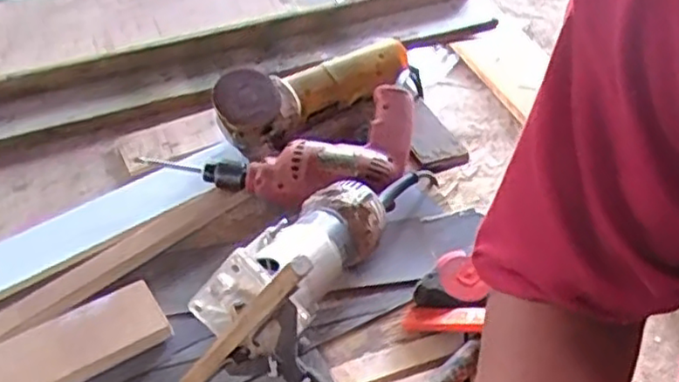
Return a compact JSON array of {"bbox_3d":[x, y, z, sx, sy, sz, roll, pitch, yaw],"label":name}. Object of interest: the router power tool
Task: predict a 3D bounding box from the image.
[{"bbox_3d":[-0.025,0.056,0.628,0.097,0.092,0.228,25,36,24],"label":"router power tool"}]

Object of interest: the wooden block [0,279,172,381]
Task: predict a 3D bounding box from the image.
[{"bbox_3d":[-0.245,0.143,0.635,0.164,0.020,0.074,-25,49,-24],"label":"wooden block"}]

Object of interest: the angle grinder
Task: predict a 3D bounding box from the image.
[{"bbox_3d":[-0.027,-0.133,0.848,0.285,0.094,0.070,-28,50,-28],"label":"angle grinder"}]

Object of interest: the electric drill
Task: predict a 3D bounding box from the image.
[{"bbox_3d":[-0.045,-0.027,0.781,0.318,0.063,0.149,-15,45,-17],"label":"electric drill"}]

